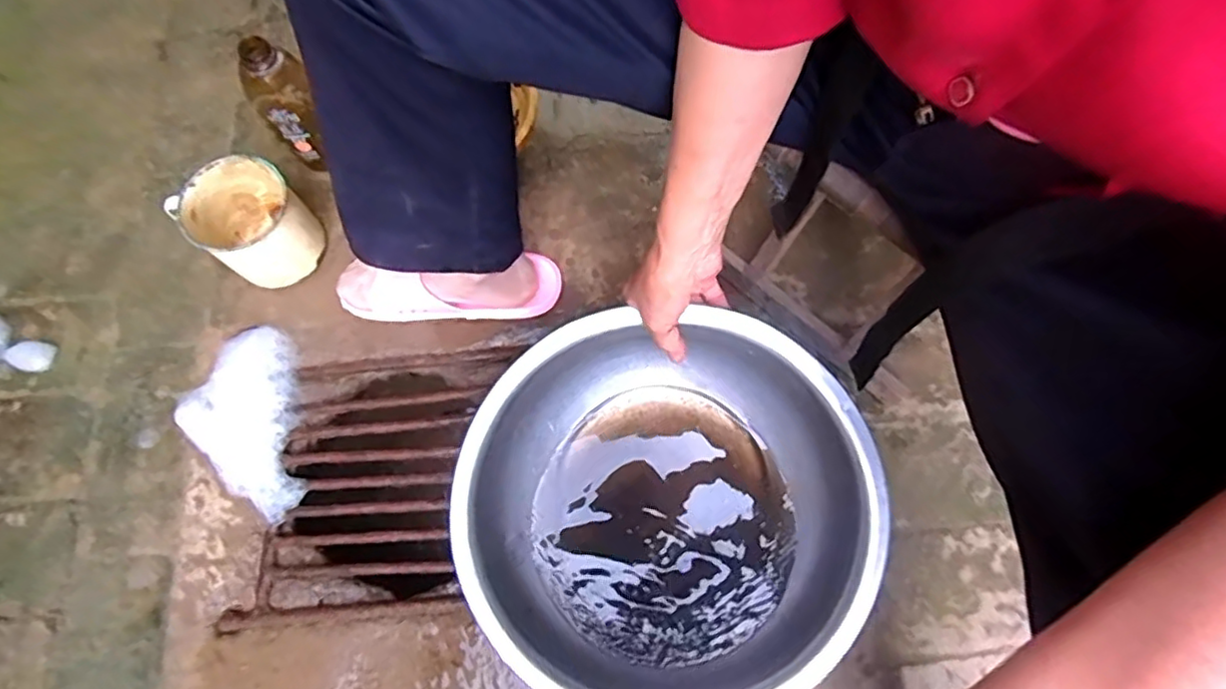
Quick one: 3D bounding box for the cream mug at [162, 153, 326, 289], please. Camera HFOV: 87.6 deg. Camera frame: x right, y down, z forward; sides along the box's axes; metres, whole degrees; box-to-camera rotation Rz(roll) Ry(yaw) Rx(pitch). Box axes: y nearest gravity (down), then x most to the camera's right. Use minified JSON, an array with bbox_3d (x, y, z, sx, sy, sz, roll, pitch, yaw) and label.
[{"bbox_3d":[-0.410,-0.136,0.734,0.113,0.101,0.111,0,72,1],"label":"cream mug"}]

